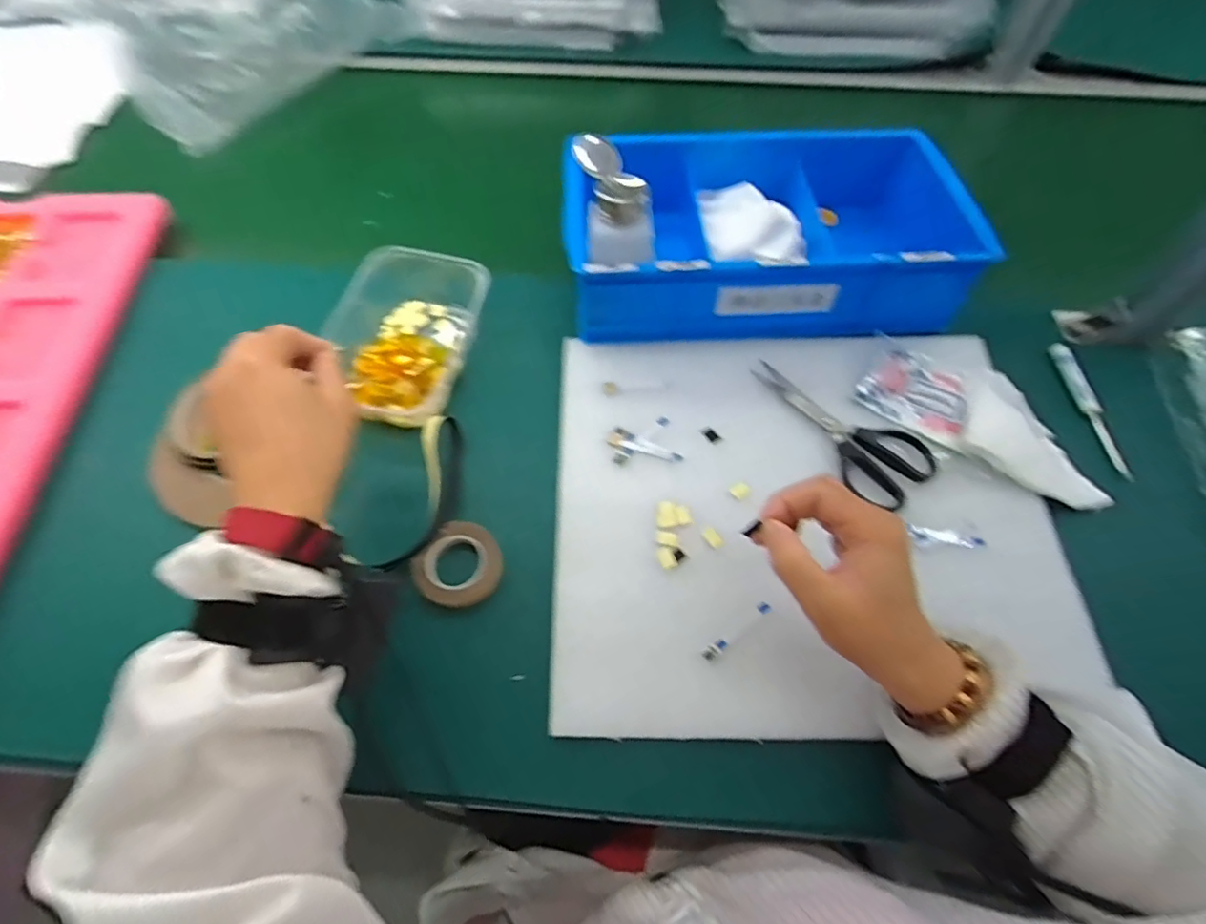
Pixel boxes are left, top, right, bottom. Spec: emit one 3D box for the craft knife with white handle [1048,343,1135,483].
[{"bbox_3d":[0.406,-0.045,0.477,0.013,0.014,0.126,-6,62,-4],"label":"craft knife with white handle"}]

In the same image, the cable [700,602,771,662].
[{"bbox_3d":[0.095,0.119,0.405,0.060,0.004,0.009,-33,67,-17],"label":"cable"}]

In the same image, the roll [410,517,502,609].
[{"bbox_3d":[-0.106,0.076,0.430,0.059,0.009,0.062,0,61,0],"label":"roll"}]

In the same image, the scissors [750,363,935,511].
[{"bbox_3d":[0.186,-0.027,0.473,0.159,0.022,0.059,39,68,18],"label":"scissors"}]

